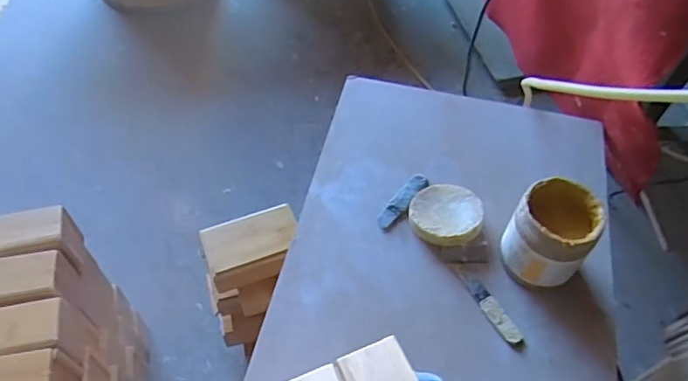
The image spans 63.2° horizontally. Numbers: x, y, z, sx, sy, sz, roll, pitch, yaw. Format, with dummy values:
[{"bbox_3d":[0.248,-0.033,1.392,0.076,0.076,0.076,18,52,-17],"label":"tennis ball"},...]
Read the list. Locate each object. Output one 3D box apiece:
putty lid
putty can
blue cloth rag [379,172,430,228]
[{"bbox_3d":[0.120,0.027,0.648,0.083,0.015,0.086,-4,41,4],"label":"putty lid"},{"bbox_3d":[0.216,0.050,0.596,0.080,0.102,0.080,1,54,-2],"label":"putty can"},{"bbox_3d":[0.073,0.009,0.672,0.021,0.009,0.098,30,58,18],"label":"blue cloth rag"}]

